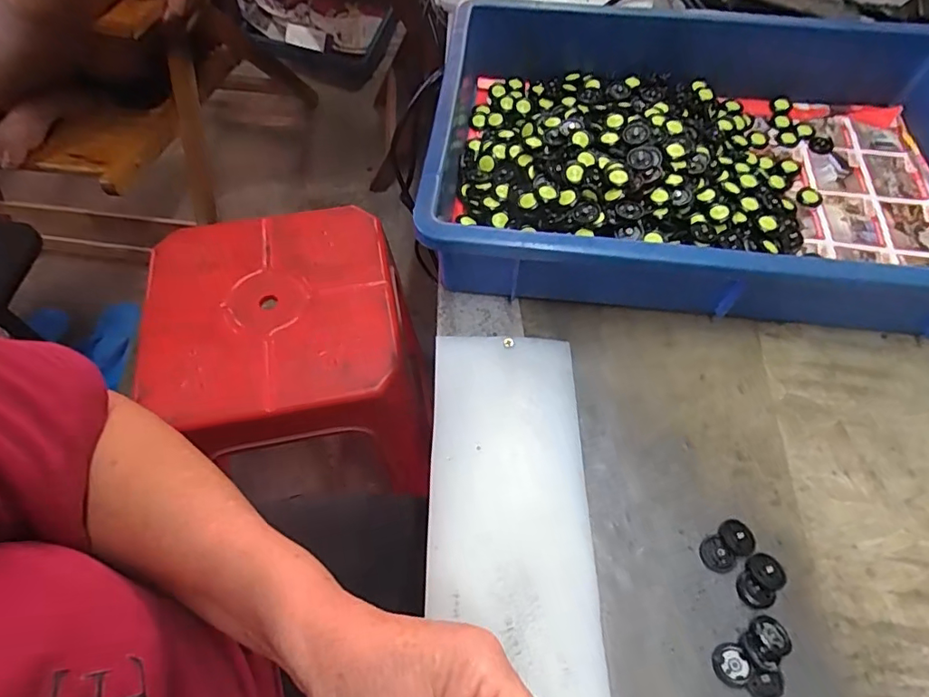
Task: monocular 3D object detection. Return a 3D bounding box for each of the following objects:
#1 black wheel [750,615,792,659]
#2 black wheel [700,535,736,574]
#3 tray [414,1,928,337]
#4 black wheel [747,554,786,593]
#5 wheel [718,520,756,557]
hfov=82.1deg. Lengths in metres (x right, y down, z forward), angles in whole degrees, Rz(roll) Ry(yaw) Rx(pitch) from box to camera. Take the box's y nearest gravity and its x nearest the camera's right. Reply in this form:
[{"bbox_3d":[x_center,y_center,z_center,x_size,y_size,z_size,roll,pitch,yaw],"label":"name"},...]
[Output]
[{"bbox_3d":[0.163,0.154,0.284,0.019,0.006,0.019,0,59,-1],"label":"black wheel"},{"bbox_3d":[0.146,0.119,0.307,0.016,0.004,0.019,-26,63,-16],"label":"black wheel"},{"bbox_3d":[0.196,-0.148,0.427,0.430,0.084,0.277,6,59,2],"label":"tray"},{"bbox_3d":[0.171,0.126,0.301,0.019,0.006,0.019,0,59,-1],"label":"black wheel"},{"bbox_3d":[0.160,0.110,0.311,0.018,0.005,0.020,-28,63,-17],"label":"wheel"}]

